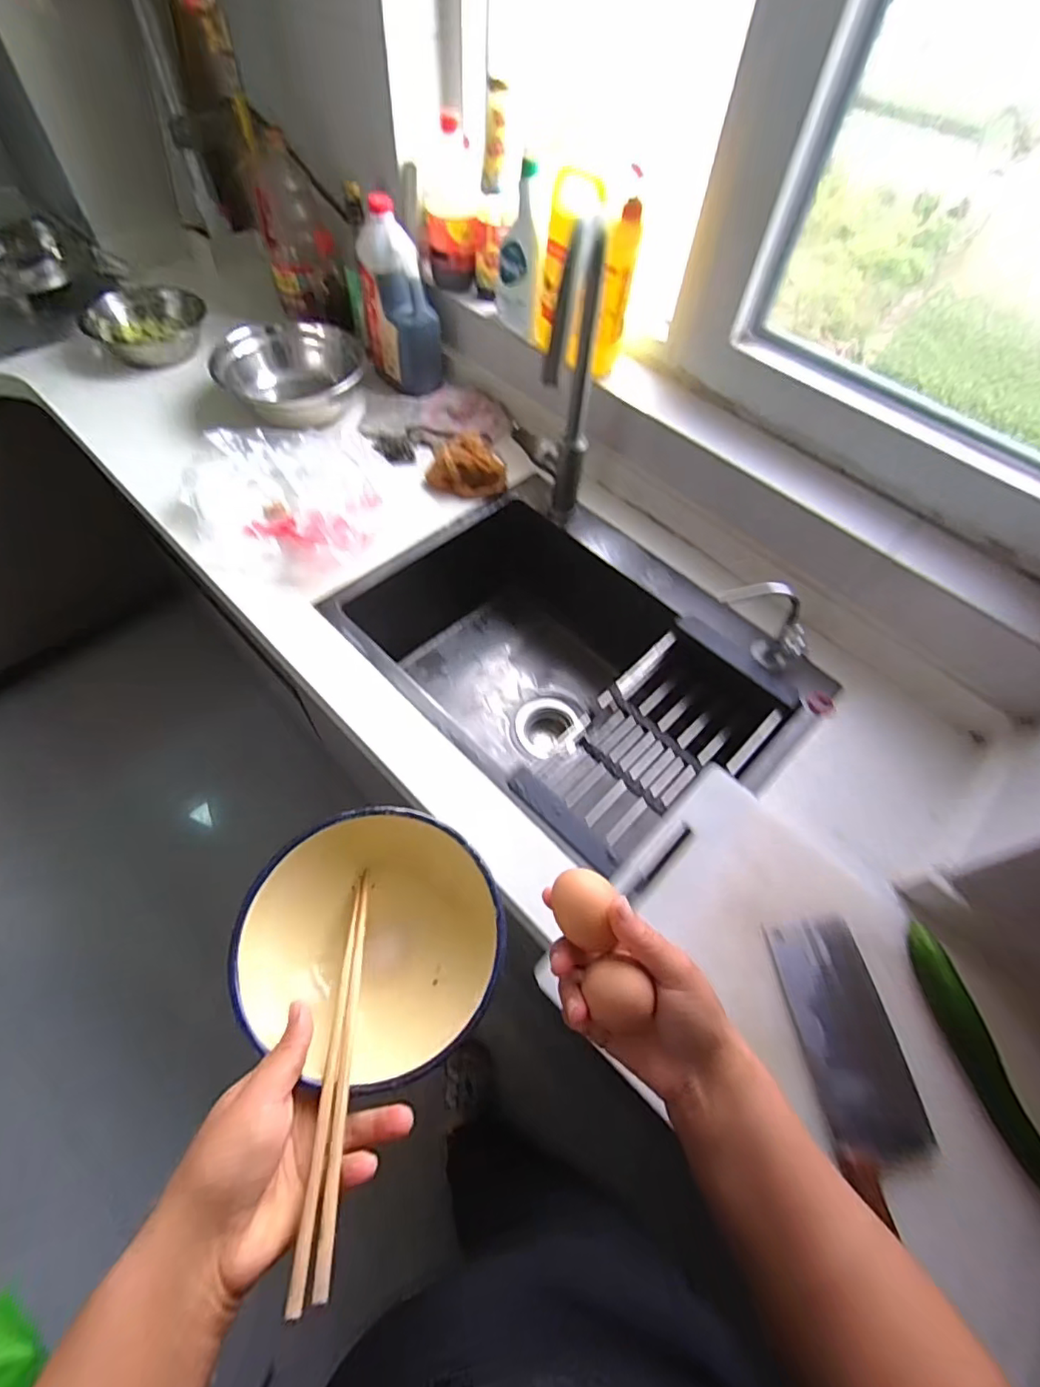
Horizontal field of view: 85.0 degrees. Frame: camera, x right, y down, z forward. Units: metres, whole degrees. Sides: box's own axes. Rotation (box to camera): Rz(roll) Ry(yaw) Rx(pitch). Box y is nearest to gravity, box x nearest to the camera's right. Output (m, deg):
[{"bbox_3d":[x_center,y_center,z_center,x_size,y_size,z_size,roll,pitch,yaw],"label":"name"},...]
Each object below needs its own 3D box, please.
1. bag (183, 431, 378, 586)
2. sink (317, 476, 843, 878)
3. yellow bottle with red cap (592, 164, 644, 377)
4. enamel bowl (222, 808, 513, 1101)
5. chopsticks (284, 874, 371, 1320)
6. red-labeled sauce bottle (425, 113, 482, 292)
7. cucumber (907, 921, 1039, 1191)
[{"bbox_3d":[-0.337,-0.306,0.838,0.291,0.092,0.270,24,60,10],"label":"bag"},{"bbox_3d":[0.055,-0.029,0.890,0.632,0.245,0.435,41,64,19],"label":"sink"},{"bbox_3d":[0.134,-0.568,0.798,0.050,0.235,0.050,13,58,4],"label":"yellow bottle with red cap"},{"bbox_3d":[-0.101,0.175,0.407,0.169,0.066,0.171,2,58,-3],"label":"enamel bowl"},{"bbox_3d":[-0.110,0.214,0.354,0.017,0.010,0.231,-3,38,-6],"label":"chopsticks"},{"bbox_3d":[-0.116,-0.812,0.949,0.086,0.208,0.095,-4,59,-6],"label":"red-labeled sauce bottle"},{"bbox_3d":[0.426,0.340,0.528,0.031,0.036,0.230,-10,60,-10],"label":"cucumber"}]

